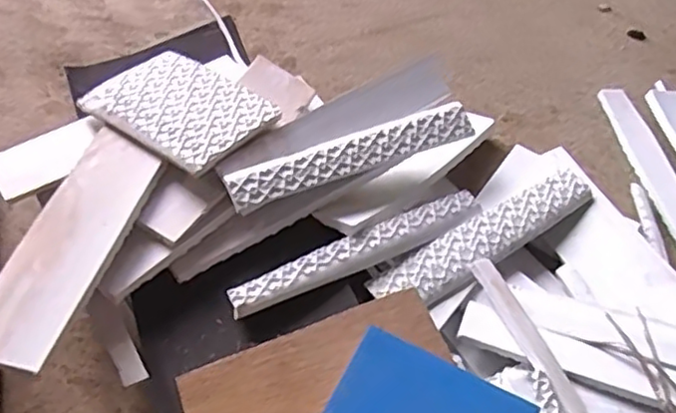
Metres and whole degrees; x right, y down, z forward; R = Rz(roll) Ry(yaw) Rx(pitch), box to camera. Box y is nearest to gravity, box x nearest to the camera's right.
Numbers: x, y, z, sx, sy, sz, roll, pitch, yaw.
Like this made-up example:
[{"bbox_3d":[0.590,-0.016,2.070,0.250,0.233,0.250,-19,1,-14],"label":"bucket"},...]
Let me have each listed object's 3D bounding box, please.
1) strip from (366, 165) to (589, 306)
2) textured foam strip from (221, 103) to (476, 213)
[{"bbox_3d":[0.155,0.030,0.675,0.273,0.020,0.054,-31,62,-21],"label":"strip"},{"bbox_3d":[0.020,-0.055,0.672,0.278,0.011,0.041,-20,74,-25],"label":"textured foam strip"}]

